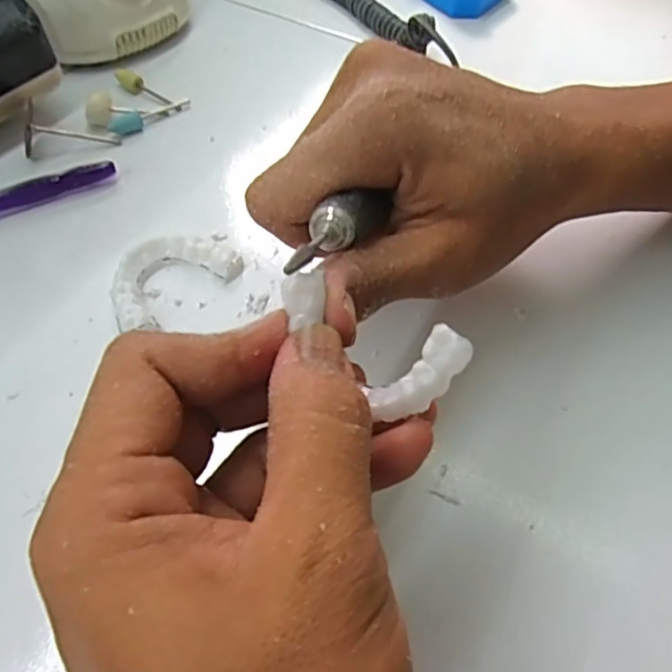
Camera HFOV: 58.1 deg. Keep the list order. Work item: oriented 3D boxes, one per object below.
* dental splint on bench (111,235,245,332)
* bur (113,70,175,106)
[{"bbox_3d":[-0.076,-0.027,0.269,0.038,0.010,0.058,38,64,23],"label":"dental splint on bench"},{"bbox_3d":[-0.114,-0.146,0.355,0.043,0.007,0.010,34,60,21],"label":"bur"}]

